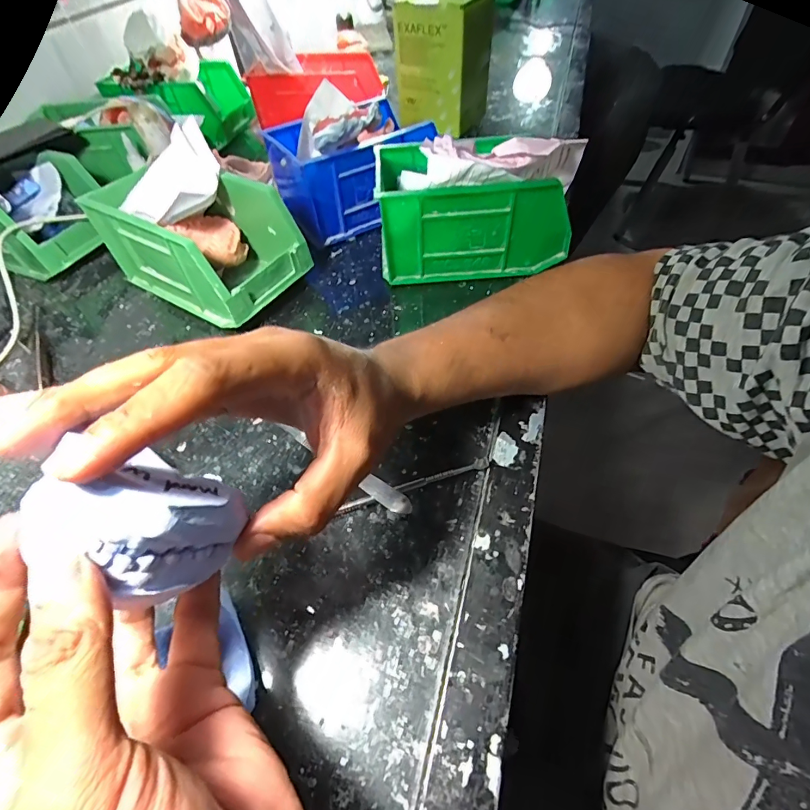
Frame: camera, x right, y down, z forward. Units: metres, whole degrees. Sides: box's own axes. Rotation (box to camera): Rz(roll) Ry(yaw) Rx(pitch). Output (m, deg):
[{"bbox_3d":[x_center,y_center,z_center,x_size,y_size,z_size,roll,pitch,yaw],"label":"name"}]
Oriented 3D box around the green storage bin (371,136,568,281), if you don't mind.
[{"bbox_3d":[0.062,-0.180,0.402,0.169,0.104,0.083,-2,52,1],"label":"green storage bin"}]

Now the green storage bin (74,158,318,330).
[{"bbox_3d":[-0.185,-0.149,0.399,0.165,0.090,0.095,26,58,21],"label":"green storage bin"}]

